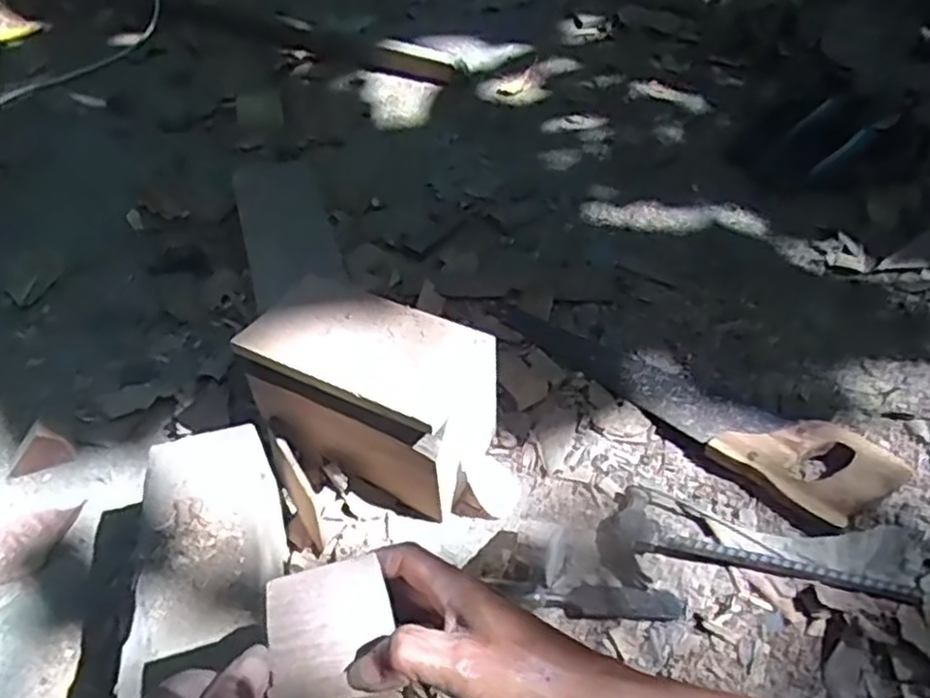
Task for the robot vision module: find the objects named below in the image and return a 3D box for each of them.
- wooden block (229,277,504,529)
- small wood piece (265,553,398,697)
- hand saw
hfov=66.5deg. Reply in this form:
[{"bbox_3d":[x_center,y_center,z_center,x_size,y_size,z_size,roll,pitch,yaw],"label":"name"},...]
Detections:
[{"bbox_3d":[-0.098,0.049,0.782,0.247,0.159,0.139,23,51,22],"label":"wooden block"},{"bbox_3d":[-0.067,0.145,0.359,0.062,0.009,0.075,-12,47,-10],"label":"small wood piece"},{"bbox_3d":[0.242,0.037,0.859,0.524,0.050,0.128,34,56,29],"label":"hand saw"}]

